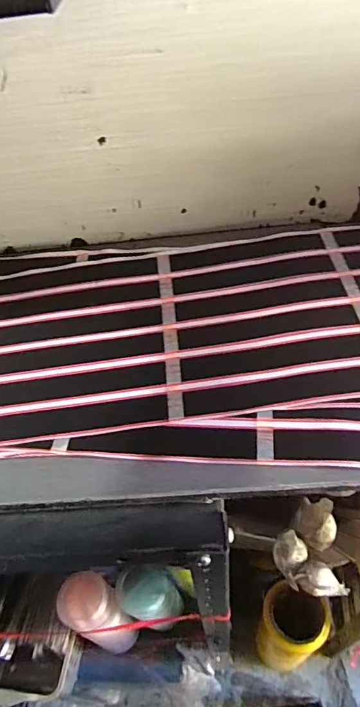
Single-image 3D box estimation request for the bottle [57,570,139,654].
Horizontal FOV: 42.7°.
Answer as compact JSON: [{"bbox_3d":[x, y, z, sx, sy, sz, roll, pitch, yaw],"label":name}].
[{"bbox_3d":[-0.099,0.325,0.567,0.068,0.152,0.060,32,60,28],"label":"bottle"}]

